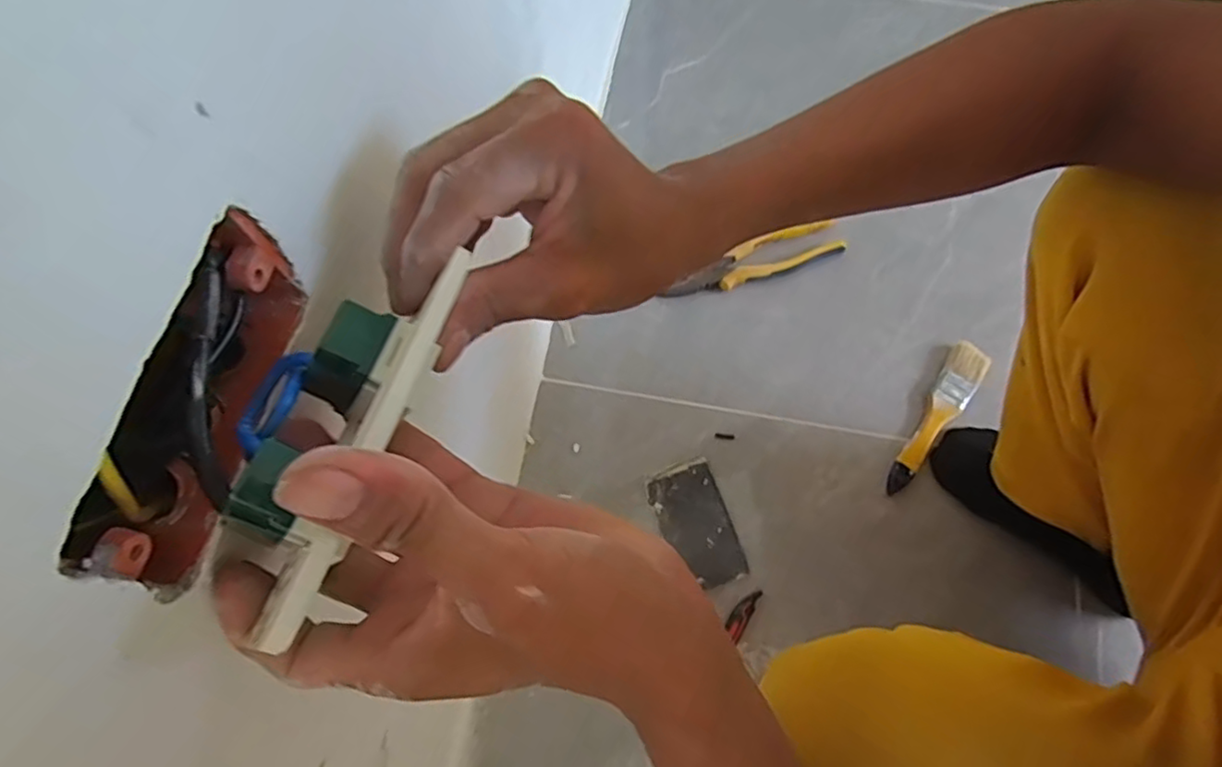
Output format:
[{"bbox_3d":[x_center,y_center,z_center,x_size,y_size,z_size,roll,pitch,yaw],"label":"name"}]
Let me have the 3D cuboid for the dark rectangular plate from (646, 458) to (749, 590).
[{"bbox_3d":[0.084,0.140,0.642,0.066,0.006,0.121,-18,73,-5],"label":"dark rectangular plate"}]

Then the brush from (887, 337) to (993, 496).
[{"bbox_3d":[0.337,0.037,0.669,0.038,0.015,0.181,32,75,10],"label":"brush"}]

